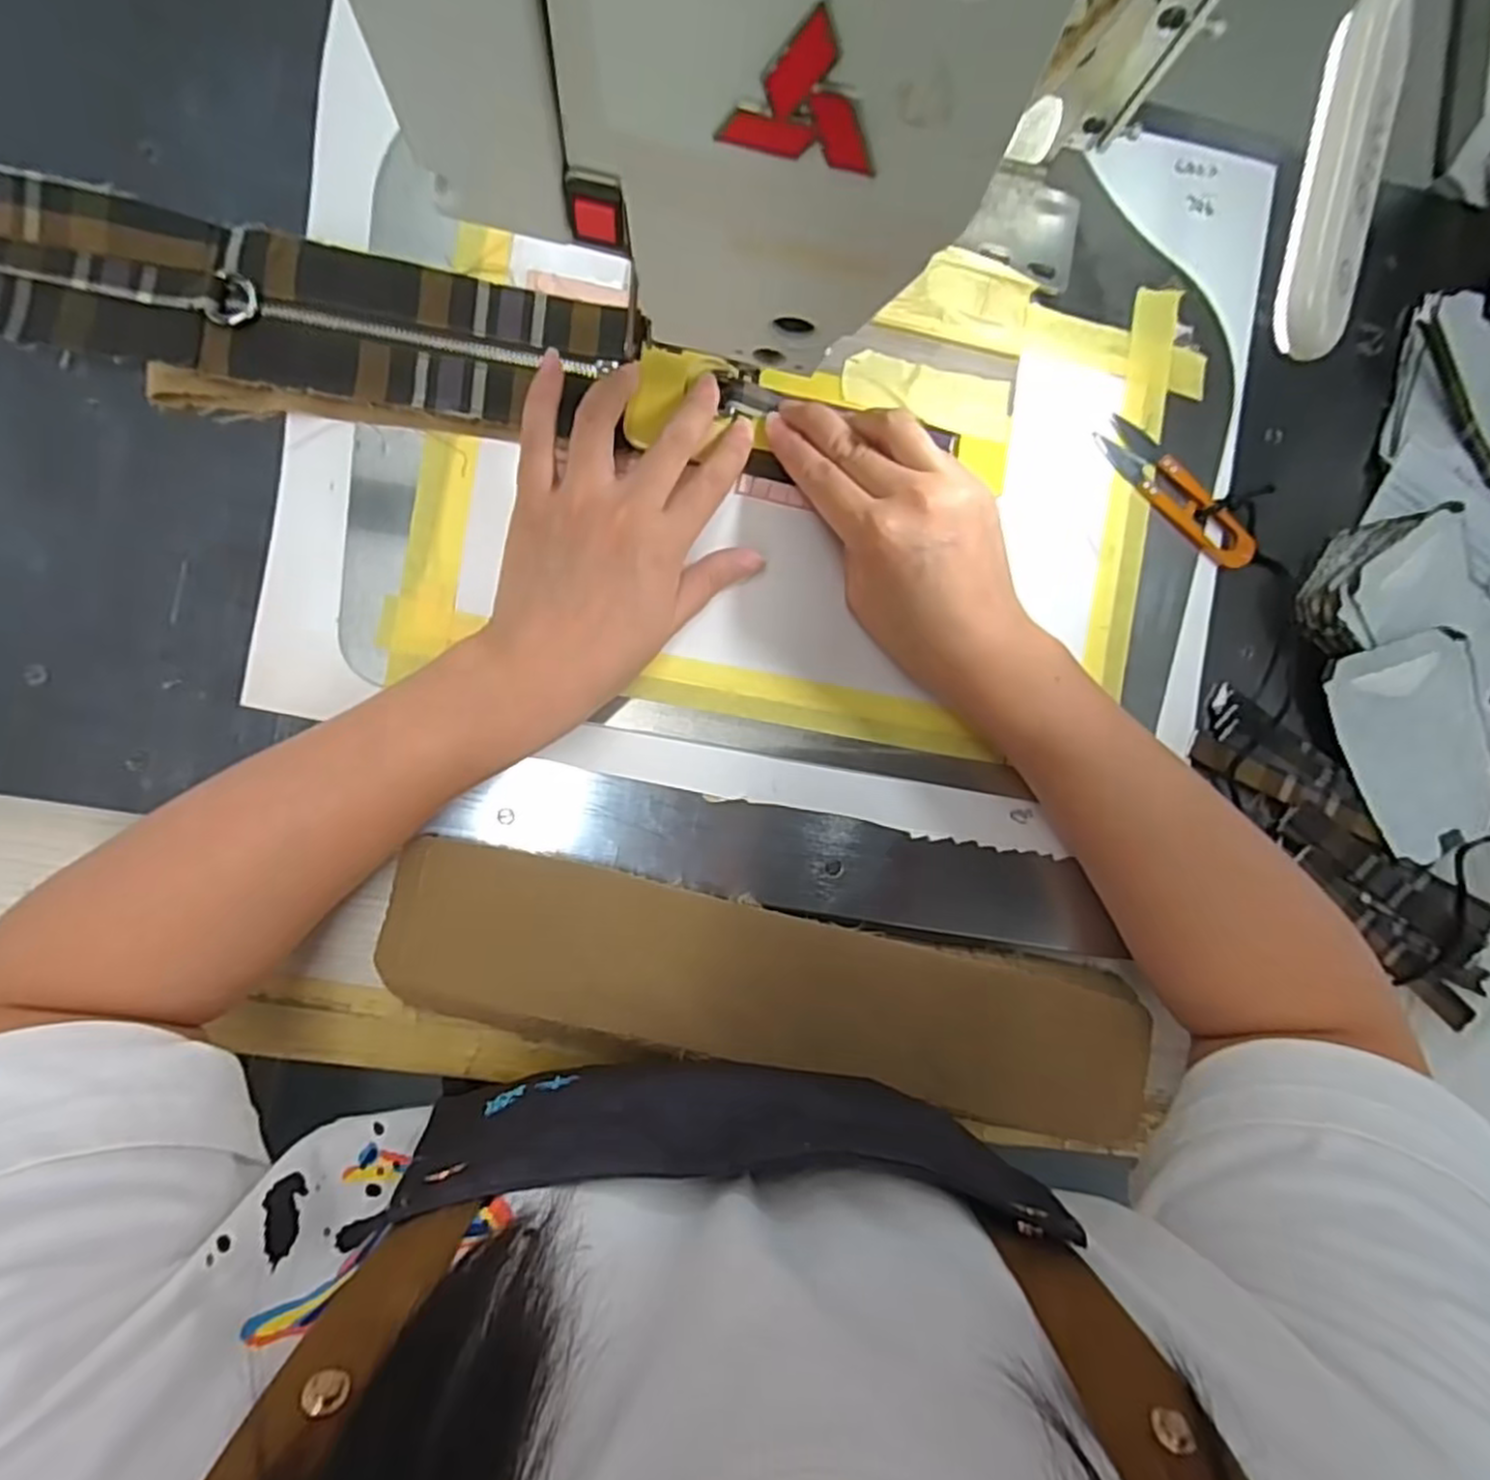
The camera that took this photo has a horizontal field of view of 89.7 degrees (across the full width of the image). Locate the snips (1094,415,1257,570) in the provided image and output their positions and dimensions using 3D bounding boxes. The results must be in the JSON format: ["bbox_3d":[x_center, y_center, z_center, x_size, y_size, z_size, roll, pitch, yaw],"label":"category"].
[{"bbox_3d":[0.230,-0.131,0.398,0.027,0.014,0.101,-39,93,-6],"label":"snips"}]

